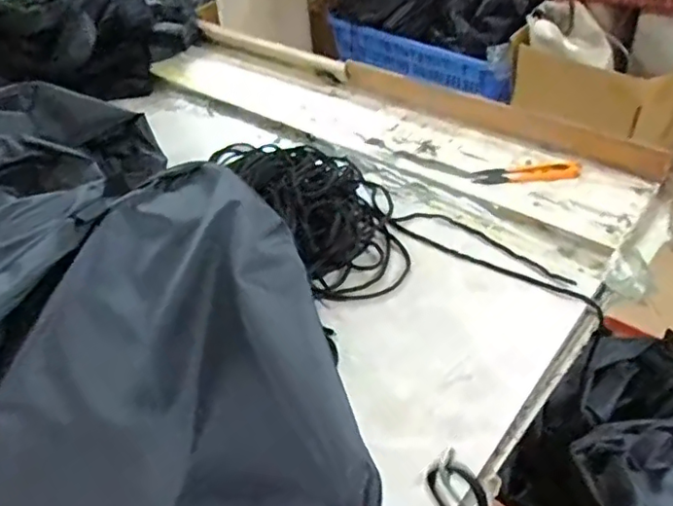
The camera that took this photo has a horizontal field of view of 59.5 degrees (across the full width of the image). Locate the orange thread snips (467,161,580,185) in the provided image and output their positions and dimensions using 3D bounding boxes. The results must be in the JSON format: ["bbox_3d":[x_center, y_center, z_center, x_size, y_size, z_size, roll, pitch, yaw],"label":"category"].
[{"bbox_3d":[0.185,-0.079,0.579,0.101,0.018,0.026,1,43,5],"label":"orange thread snips"}]

